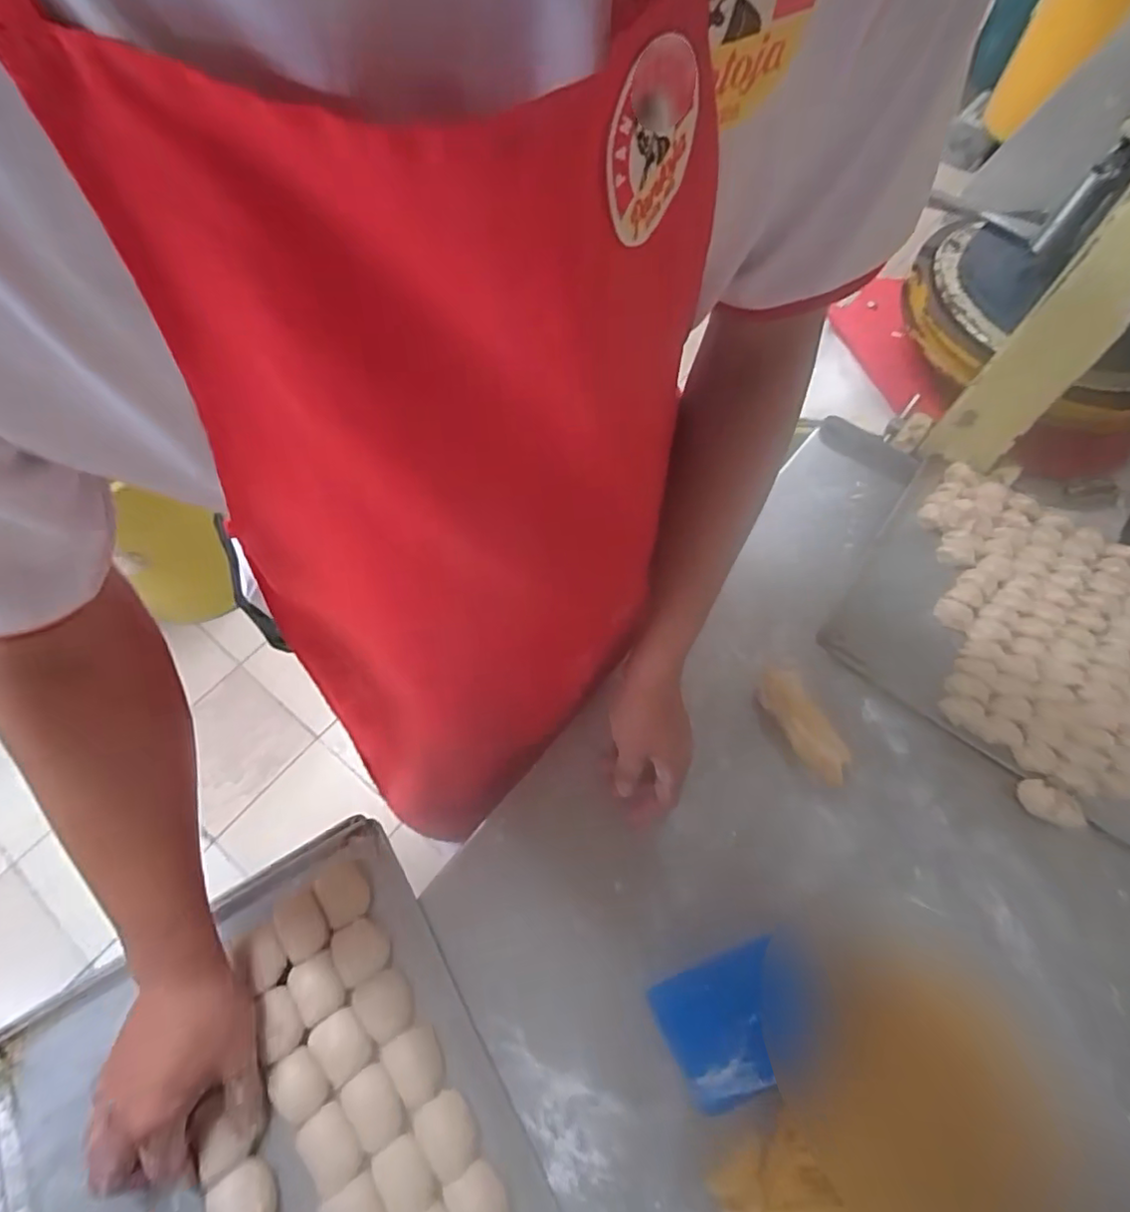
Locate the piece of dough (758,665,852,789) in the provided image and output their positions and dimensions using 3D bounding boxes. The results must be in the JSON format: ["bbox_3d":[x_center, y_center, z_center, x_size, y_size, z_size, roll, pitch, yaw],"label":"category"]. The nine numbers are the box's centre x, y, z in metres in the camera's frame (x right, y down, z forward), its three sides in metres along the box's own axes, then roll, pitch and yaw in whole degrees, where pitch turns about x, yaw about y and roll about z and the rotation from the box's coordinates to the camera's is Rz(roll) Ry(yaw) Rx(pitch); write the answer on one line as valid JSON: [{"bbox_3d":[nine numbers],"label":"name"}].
[{"bbox_3d":[0.241,0.119,0.581,0.049,0.023,0.125,-14,65,-8],"label":"piece of dough"}]

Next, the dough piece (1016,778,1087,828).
[{"bbox_3d":[0.471,0.192,0.549,0.056,0.020,0.031,36,68,15],"label":"dough piece"}]

